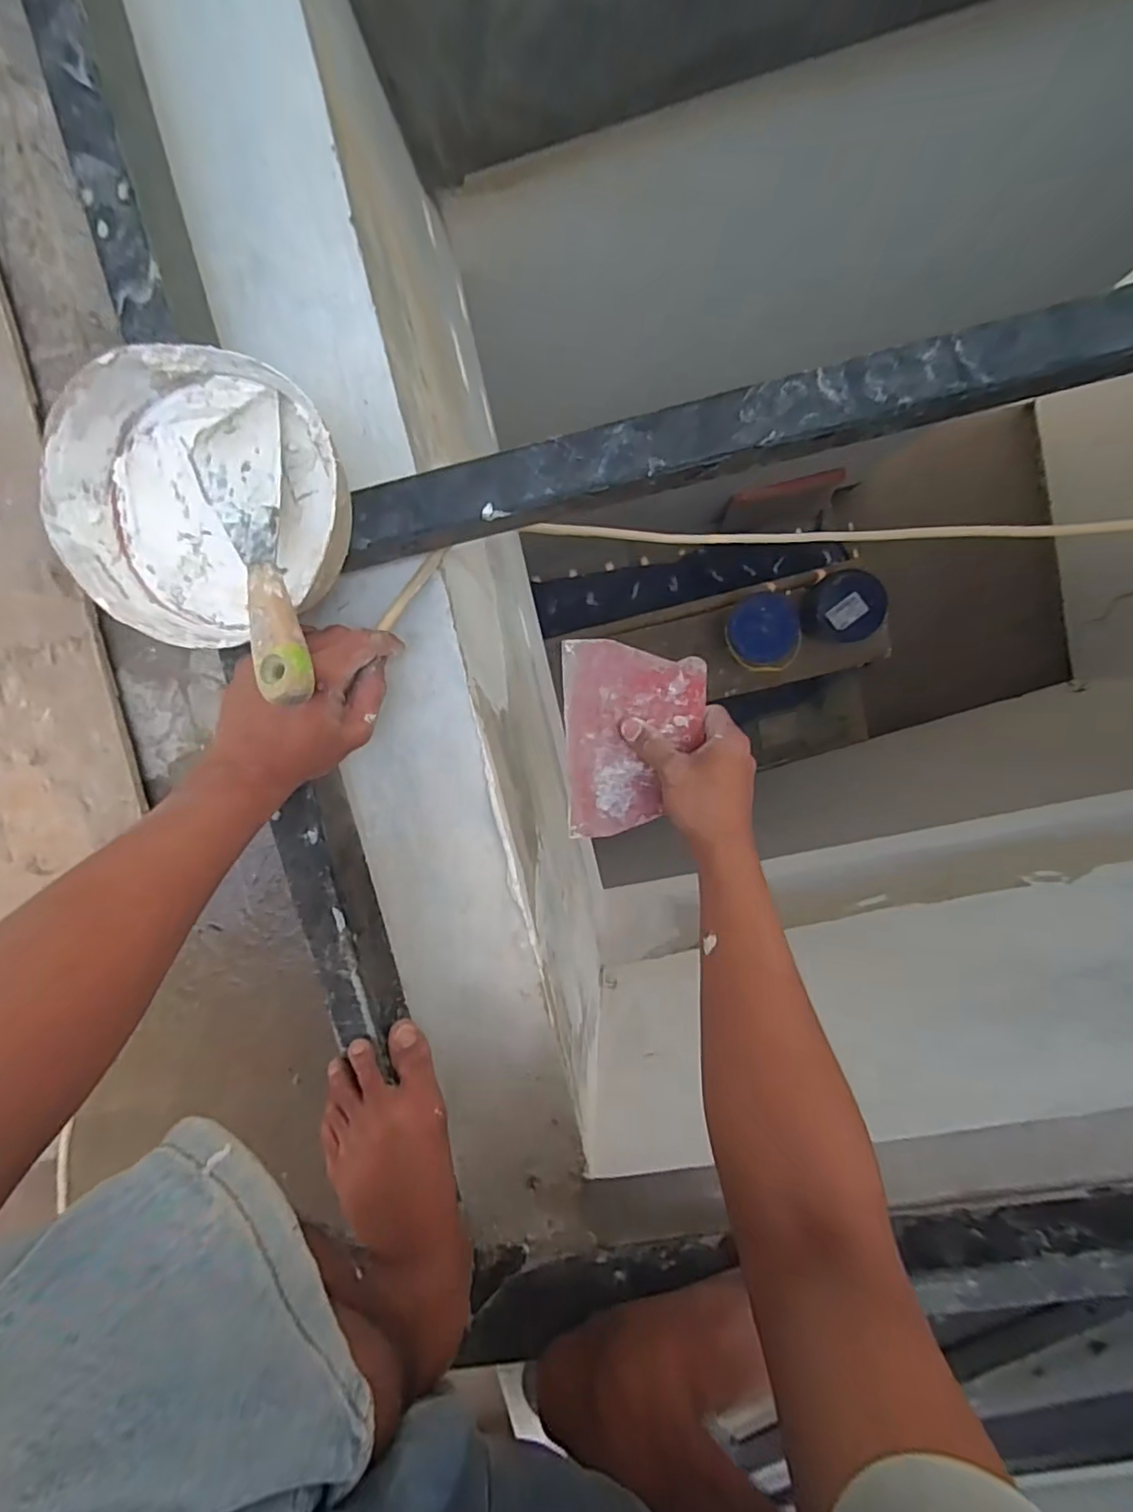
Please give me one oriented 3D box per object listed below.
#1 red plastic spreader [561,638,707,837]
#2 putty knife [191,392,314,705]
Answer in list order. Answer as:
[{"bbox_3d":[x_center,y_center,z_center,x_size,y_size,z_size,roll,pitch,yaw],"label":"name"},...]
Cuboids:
[{"bbox_3d":[0.059,-0.015,0.539,0.118,0.008,0.167,-2,97,3],"label":"red plastic spreader"},{"bbox_3d":[-0.190,-0.128,0.381,0.065,0.016,0.200,-18,76,5],"label":"putty knife"}]

